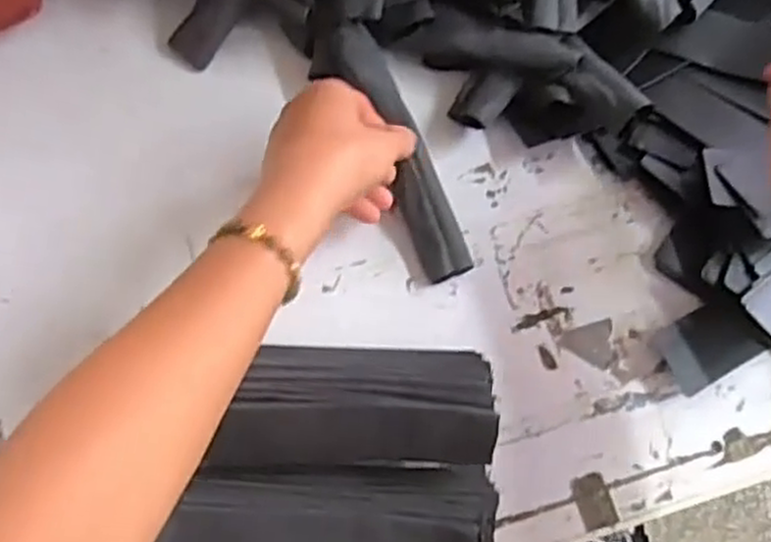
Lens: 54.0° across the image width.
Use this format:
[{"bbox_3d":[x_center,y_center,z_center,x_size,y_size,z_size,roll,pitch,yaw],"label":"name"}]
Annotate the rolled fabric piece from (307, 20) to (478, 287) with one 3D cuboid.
[{"bbox_3d":[0.005,-0.083,0.518,0.043,0.033,0.189,-24,83,-7],"label":"rolled fabric piece"}]

